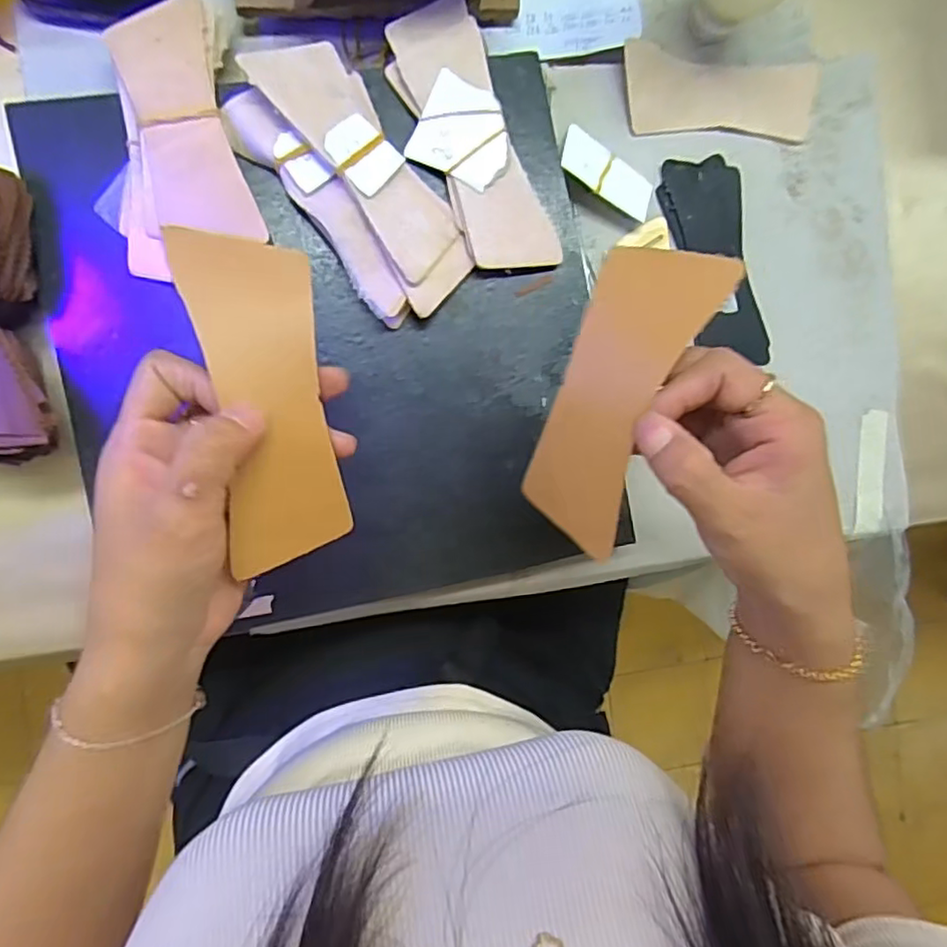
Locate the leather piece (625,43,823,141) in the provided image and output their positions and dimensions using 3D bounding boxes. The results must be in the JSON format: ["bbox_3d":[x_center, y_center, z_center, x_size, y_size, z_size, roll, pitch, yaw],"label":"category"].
[{"bbox_3d":[0.162,-0.248,0.416,0.133,0.009,0.050,-2,93,-9],"label":"leather piece"}]

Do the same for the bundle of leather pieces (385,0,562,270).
[{"bbox_3d":[-0.003,-0.192,0.367,0.058,0.012,0.159,-21,95,-8],"label":"bundle of leather pieces"}]

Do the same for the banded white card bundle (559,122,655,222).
[{"bbox_3d":[0.083,-0.191,0.403,0.061,0.007,0.038,29,66,-15],"label":"banded white card bundle"}]

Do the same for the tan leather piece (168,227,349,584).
[{"bbox_3d":[-0.082,-0.028,0.255,0.045,0.020,0.132,-10,102,-8],"label":"tan leather piece"}]

